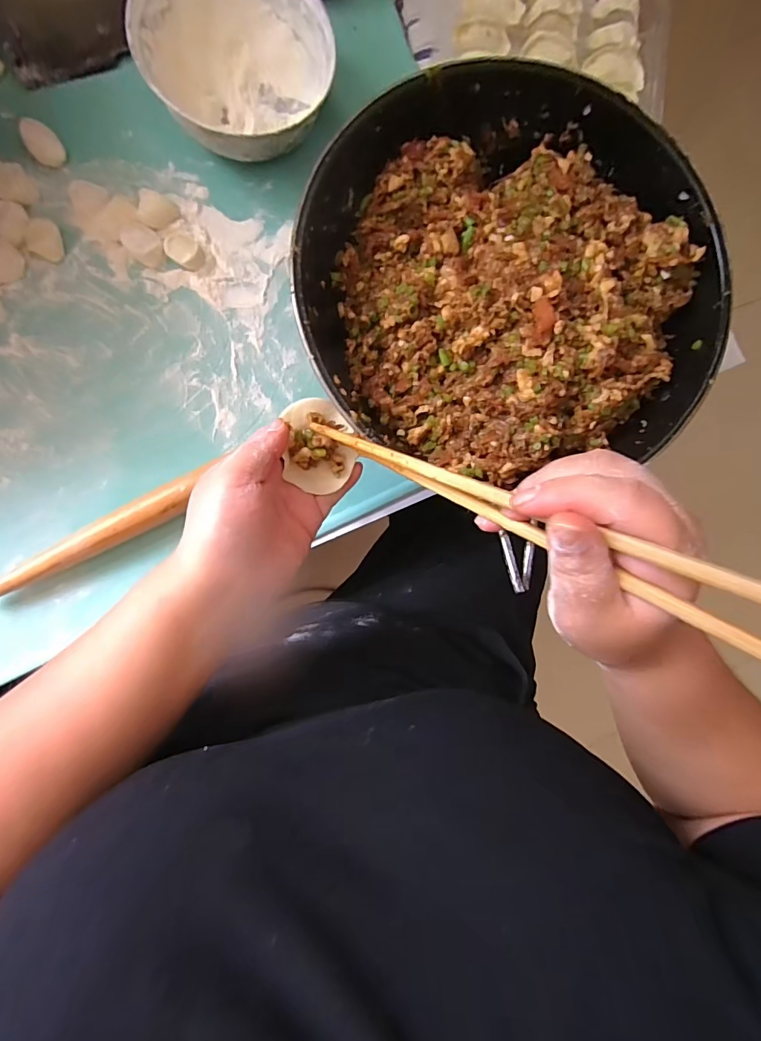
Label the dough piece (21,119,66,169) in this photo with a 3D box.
[{"bbox_3d":[-0.269,-0.301,0.355,0.023,0.012,0.033,-34,94,-7],"label":"dough piece"}]

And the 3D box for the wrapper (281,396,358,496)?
[{"bbox_3d":[-0.040,-0.051,0.293,0.045,0.022,0.059,-8,91,-8],"label":"wrapper"}]

